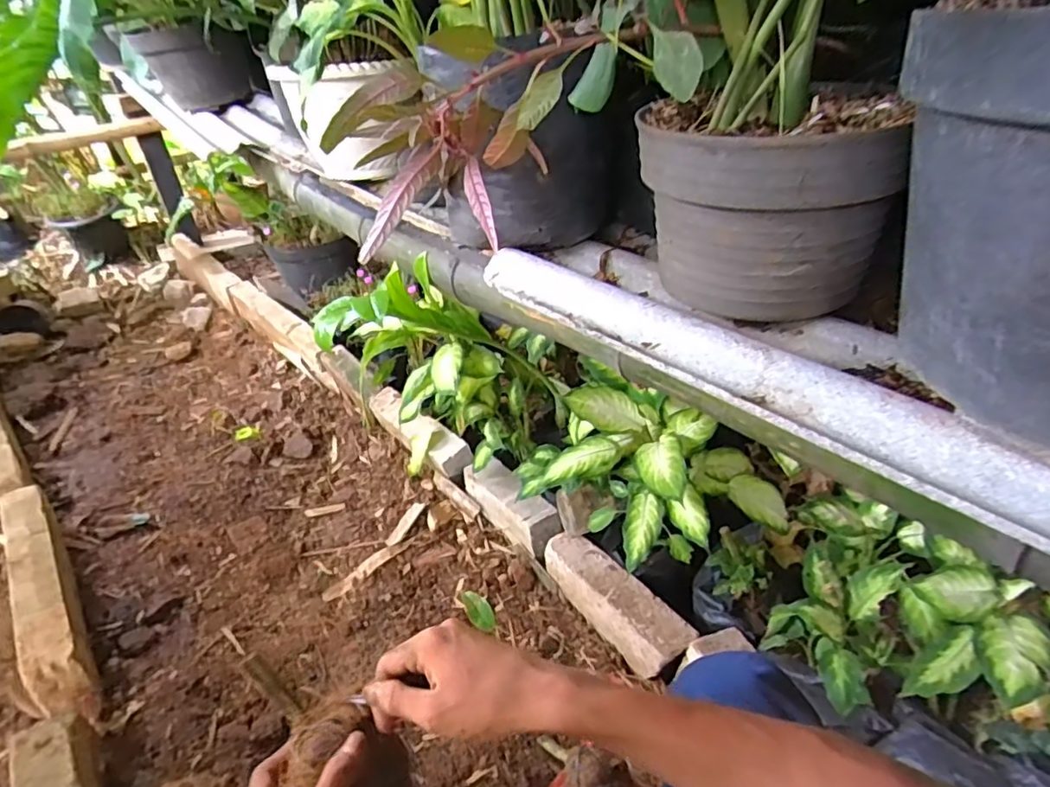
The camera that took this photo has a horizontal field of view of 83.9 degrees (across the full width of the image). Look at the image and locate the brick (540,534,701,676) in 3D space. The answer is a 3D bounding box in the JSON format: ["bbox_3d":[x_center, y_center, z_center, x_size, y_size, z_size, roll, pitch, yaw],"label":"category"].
[{"bbox_3d":[0.160,0.375,1.048,0.074,0.118,0.303,-28,43,-28],"label":"brick"}]

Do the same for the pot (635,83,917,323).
[{"bbox_3d":[0.179,-0.150,0.460,0.169,0.138,0.152,4,38,10],"label":"pot"}]

